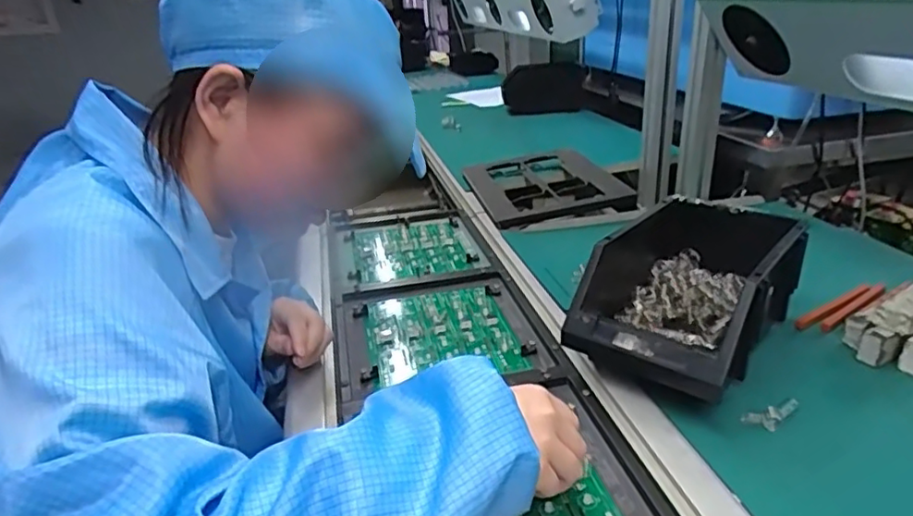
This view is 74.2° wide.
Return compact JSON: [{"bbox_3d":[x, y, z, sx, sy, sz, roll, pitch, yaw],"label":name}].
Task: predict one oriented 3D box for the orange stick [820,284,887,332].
[{"bbox_3d":[0.443,0.054,0.672,0.129,0.010,0.013,-19,26,-29],"label":"orange stick"}]

